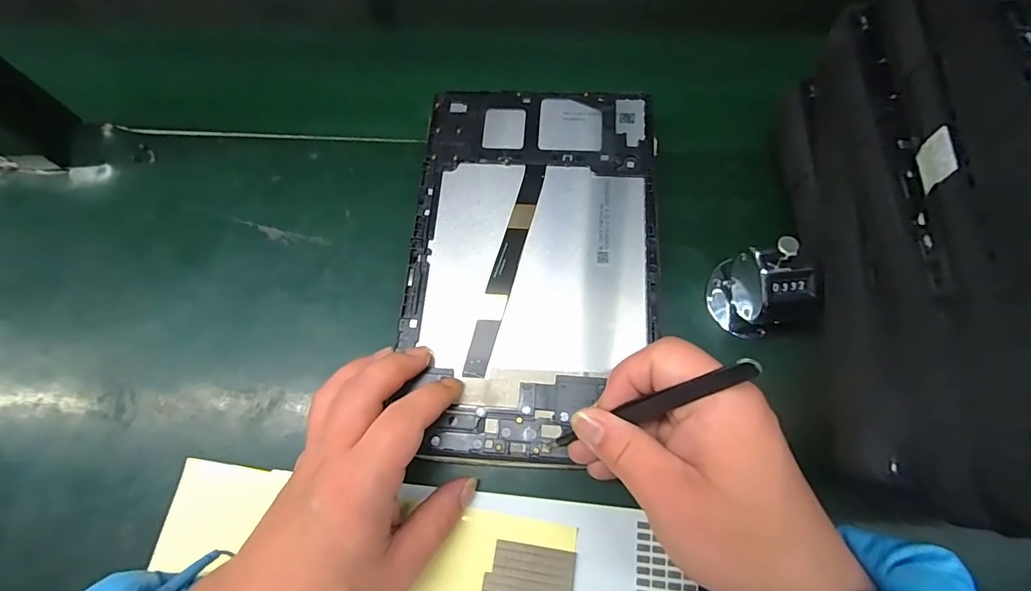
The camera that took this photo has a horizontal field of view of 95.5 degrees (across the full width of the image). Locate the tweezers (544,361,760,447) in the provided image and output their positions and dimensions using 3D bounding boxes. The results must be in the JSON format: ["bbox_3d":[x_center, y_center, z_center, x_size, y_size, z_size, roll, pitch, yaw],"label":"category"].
[{"bbox_3d":[0.054,0.053,0.210,0.007,0.120,0.008,-4,65,-43],"label":"tweezers"}]

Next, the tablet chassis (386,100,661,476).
[{"bbox_3d":[0.010,-0.022,0.288,0.147,0.007,0.236,4,72,3],"label":"tablet chassis"}]

